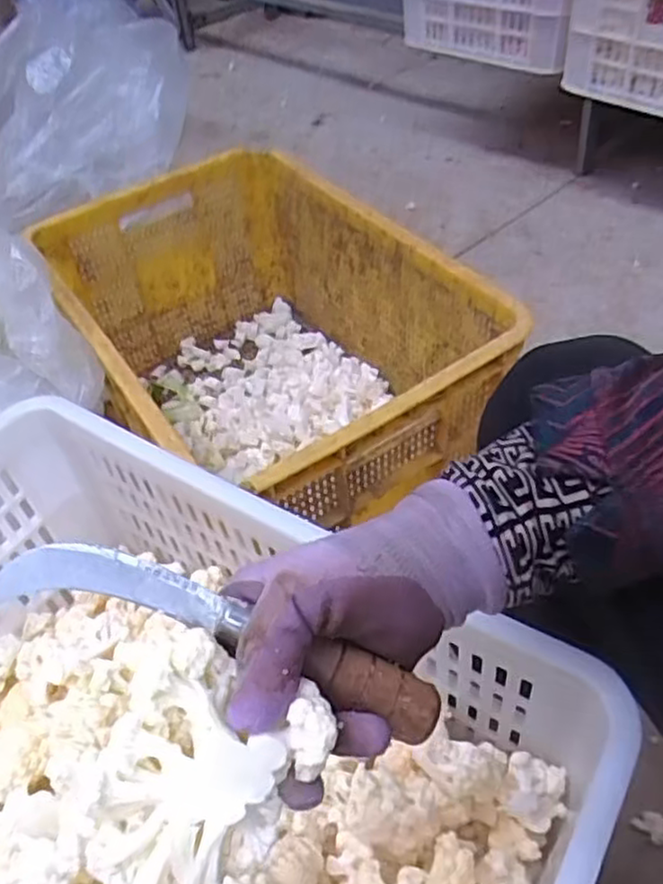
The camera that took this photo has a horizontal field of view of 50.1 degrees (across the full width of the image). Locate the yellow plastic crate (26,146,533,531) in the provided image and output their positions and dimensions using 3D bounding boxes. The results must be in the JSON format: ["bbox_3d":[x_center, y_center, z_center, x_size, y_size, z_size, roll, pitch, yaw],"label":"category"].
[{"bbox_3d":[-0.085,-0.103,0.845,0.351,0.262,0.556,-30,50,-21],"label":"yellow plastic crate"}]

